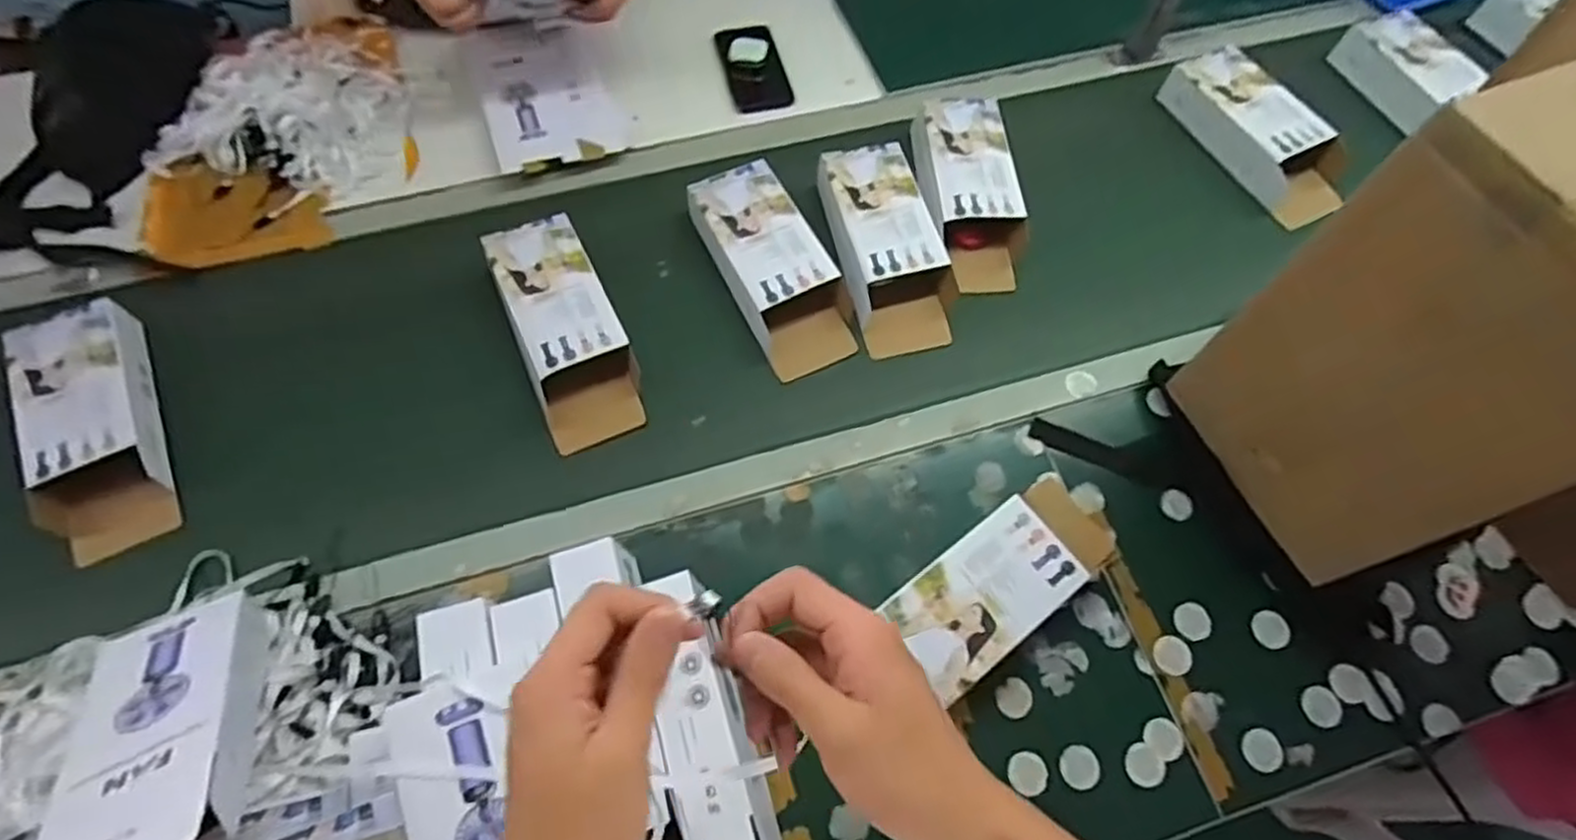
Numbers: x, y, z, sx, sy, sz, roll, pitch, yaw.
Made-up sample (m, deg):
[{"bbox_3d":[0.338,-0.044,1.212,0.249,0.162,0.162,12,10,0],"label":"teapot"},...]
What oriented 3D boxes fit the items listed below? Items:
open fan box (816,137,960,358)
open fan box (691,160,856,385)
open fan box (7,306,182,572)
[{"bbox_3d":[0.112,-0.192,0.852,0.104,0.074,0.241,-12,65,-7],"label":"open fan box"},{"bbox_3d":[-0.018,-0.169,0.840,0.107,0.070,0.251,-24,67,-12],"label":"open fan box"},{"bbox_3d":[-0.677,0.001,0.737,0.105,0.062,0.256,-23,67,-12],"label":"open fan box"}]

